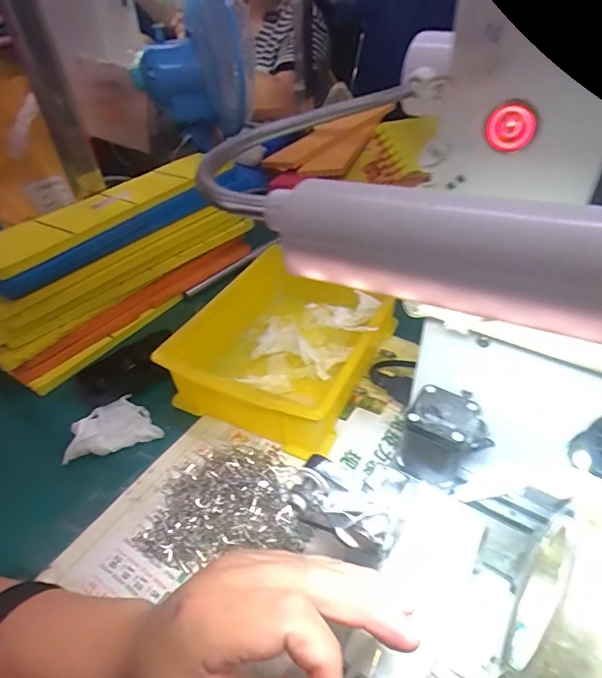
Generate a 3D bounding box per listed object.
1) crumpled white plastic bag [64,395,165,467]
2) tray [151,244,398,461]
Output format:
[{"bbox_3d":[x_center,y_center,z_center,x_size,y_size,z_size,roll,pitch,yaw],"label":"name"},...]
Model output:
[{"bbox_3d":[-0.187,0.078,0.433,0.083,0.032,0.061,-16,43,-15],"label":"crumpled white plastic bag"},{"bbox_3d":[-0.009,0.001,0.489,0.177,0.089,0.243,17,44,21],"label":"tray"}]

